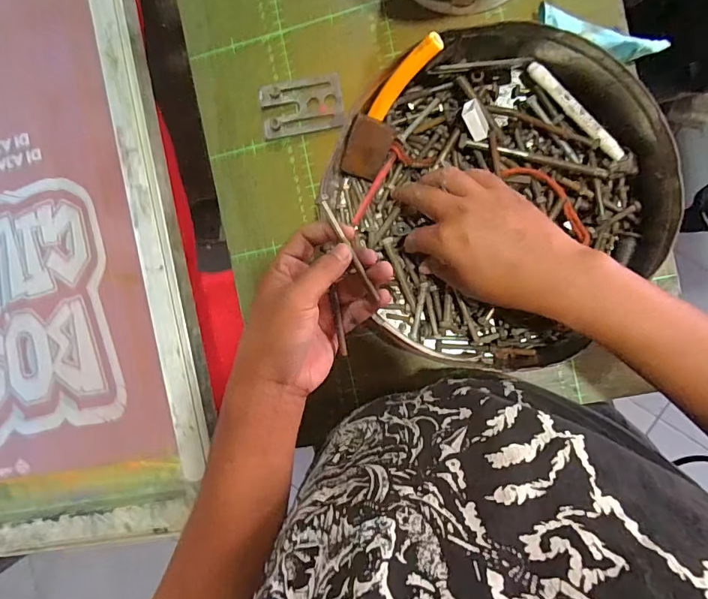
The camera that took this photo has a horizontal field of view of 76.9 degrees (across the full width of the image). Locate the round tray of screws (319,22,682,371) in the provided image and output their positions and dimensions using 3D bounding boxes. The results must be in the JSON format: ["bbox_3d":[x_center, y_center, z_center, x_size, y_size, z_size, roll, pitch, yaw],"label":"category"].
[{"bbox_3d":[0.119,-0.077,0.380,0.252,0.067,0.273,0,93,9],"label":"round tray of screws"}]

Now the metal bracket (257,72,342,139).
[{"bbox_3d":[-0.051,-0.188,0.432,0.078,0.012,0.052,-6,92,9],"label":"metal bracket"}]

